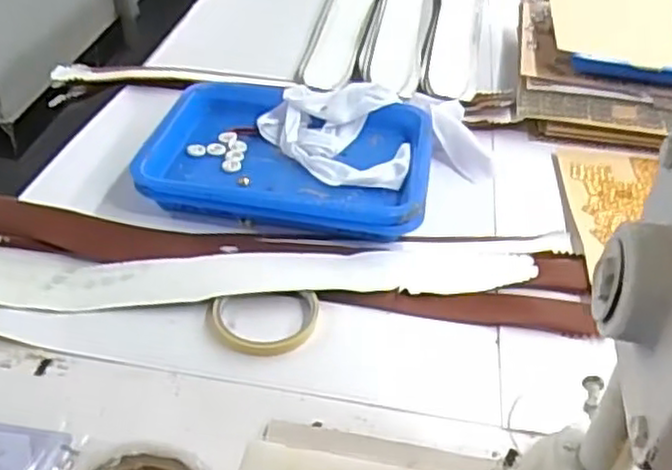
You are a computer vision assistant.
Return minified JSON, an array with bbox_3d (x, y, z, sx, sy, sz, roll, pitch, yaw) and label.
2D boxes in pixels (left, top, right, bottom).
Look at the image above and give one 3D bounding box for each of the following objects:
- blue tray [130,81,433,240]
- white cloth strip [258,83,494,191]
[{"bbox_3d":[-0.047,-0.088,0.757,0.293,0.035,0.214,7,39,4],"label":"blue tray"},{"bbox_3d":[0.045,-0.109,0.782,0.246,0.047,0.177,-5,40,-11],"label":"white cloth strip"}]

